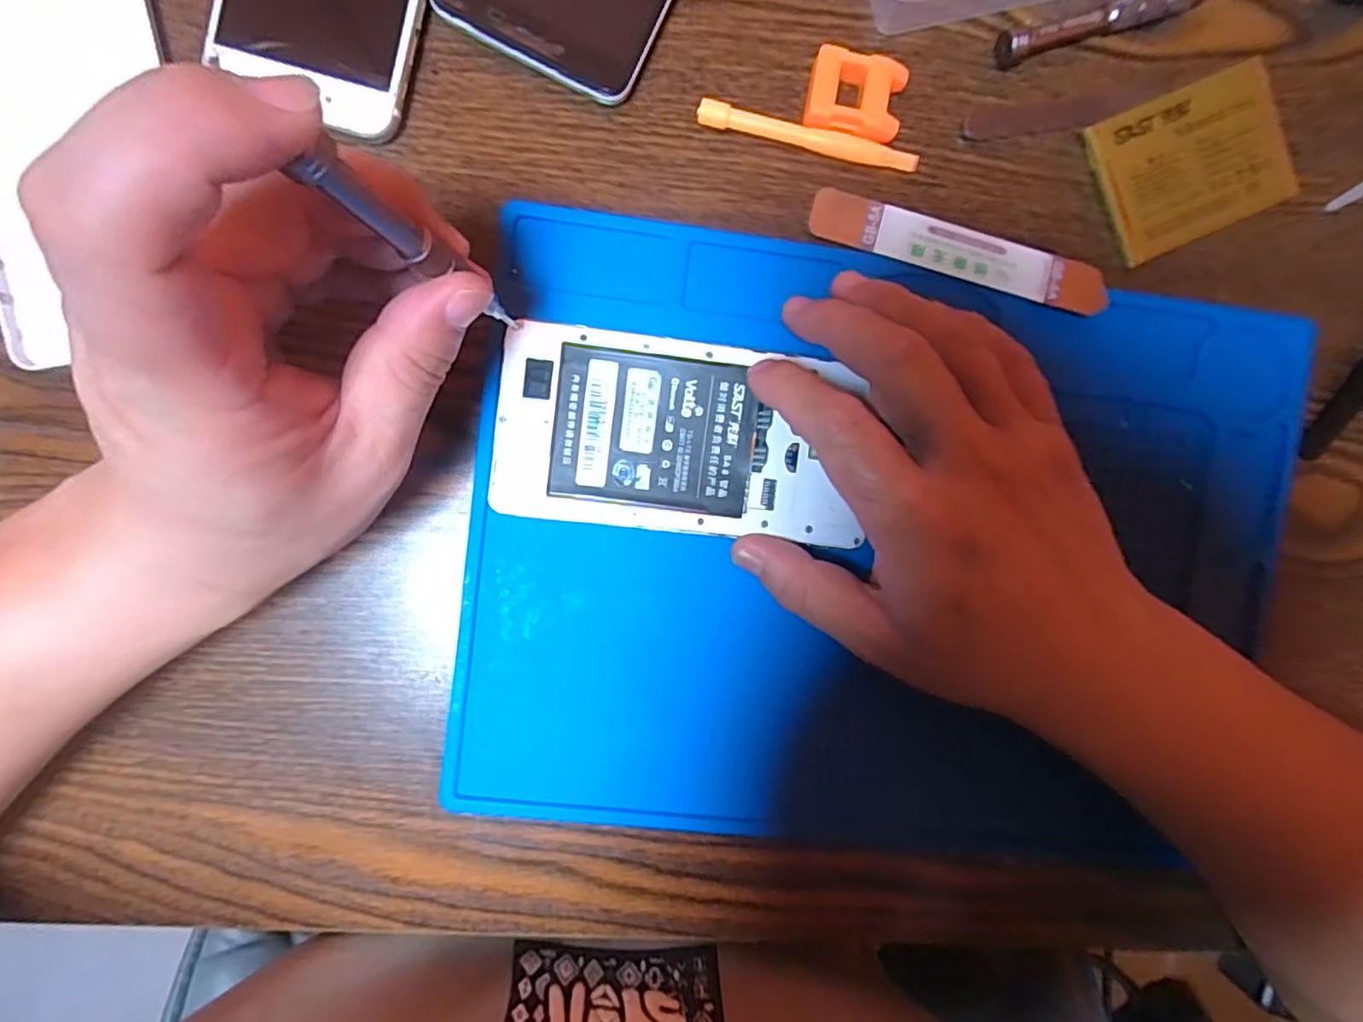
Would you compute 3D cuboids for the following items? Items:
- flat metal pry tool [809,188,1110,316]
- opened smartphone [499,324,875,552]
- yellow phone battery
[{"bbox_3d":[0.106,-0.099,0.239,0.116,0.004,0.019,15,84,-2],"label":"flat metal pry tool"},{"bbox_3d":[-0.001,-0.028,0.231,0.130,0.006,0.068,6,93,-4],"label":"opened smartphone"},{"bbox_3d":[0.198,-0.135,0.242,0.074,0.006,0.055,-24,95,-2],"label":"yellow phone battery"}]

